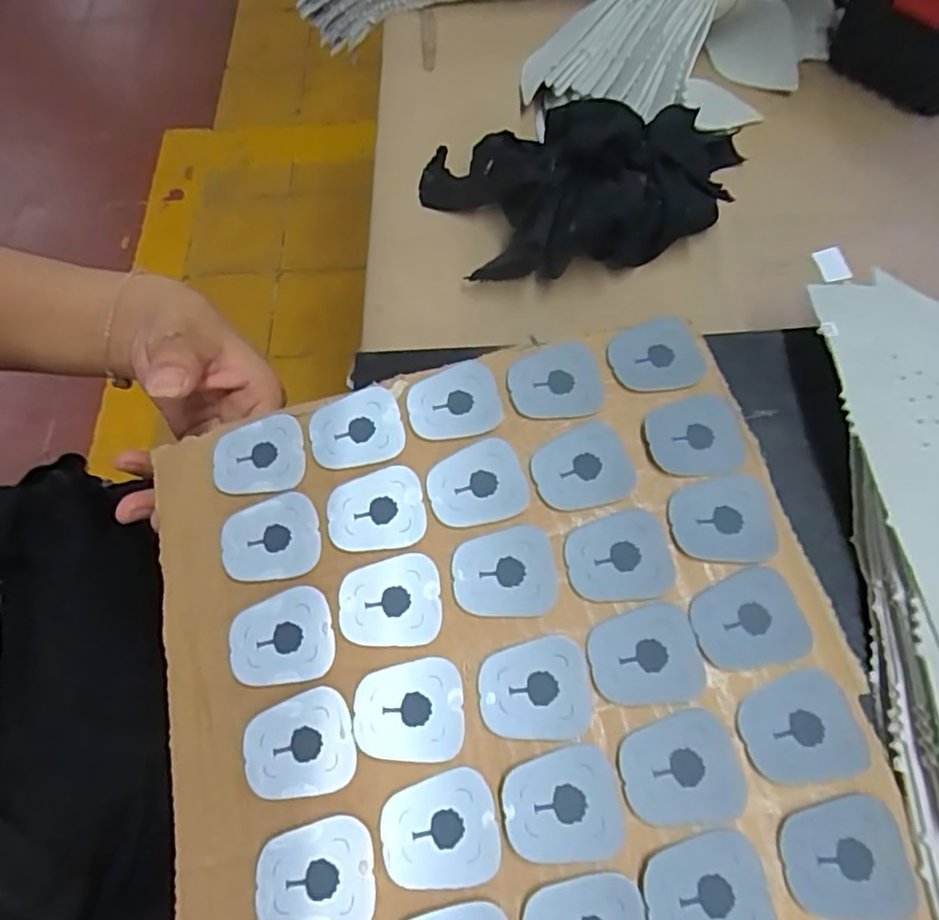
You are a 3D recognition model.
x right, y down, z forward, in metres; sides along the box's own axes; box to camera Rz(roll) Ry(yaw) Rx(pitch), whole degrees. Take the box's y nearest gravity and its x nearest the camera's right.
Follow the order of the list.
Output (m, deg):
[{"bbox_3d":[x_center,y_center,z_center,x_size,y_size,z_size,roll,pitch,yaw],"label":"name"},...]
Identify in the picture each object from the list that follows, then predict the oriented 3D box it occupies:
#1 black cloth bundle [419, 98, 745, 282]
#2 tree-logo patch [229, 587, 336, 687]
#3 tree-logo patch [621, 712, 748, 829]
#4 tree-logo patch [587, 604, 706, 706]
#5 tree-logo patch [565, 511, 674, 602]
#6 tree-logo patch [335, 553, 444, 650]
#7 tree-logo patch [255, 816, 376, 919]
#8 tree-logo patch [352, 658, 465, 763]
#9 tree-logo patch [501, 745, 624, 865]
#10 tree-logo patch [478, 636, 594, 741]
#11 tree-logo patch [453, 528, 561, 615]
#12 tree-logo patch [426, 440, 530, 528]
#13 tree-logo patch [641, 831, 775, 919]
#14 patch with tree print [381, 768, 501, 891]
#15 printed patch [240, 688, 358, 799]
[{"bbox_3d":[0.055,-0.139,0.305,0.167,0.057,0.095,1,69,5],"label":"black cloth bundle"},{"bbox_3d":[-0.071,0.067,0.234,0.038,0.004,0.032,-14,69,-3],"label":"tree-logo patch"},{"bbox_3d":[0.072,0.104,0.208,0.039,0.004,0.032,-13,69,-1],"label":"tree-logo patch"},{"bbox_3d":[0.063,0.071,0.223,0.038,0.004,0.031,-12,71,-1],"label":"tree-logo patch"},{"bbox_3d":[0.056,0.036,0.235,0.038,0.004,0.032,-7,69,1],"label":"tree-logo patch"},{"bbox_3d":[-0.030,0.053,0.235,0.038,0.004,0.032,-6,69,2],"label":"tree-logo patch"},{"bbox_3d":[-0.051,0.138,0.204,0.038,0.004,0.033,-7,69,1],"label":"tree-logo patch"},{"bbox_3d":[-0.022,0.089,0.220,0.038,0.004,0.033,-3,69,3],"label":"tree-logo patch"},{"bbox_3d":[0.031,0.115,0.206,0.038,0.004,0.032,-9,69,0],"label":"tree-logo patch"},{"bbox_3d":[0.023,0.081,0.219,0.039,0.004,0.032,-6,69,2],"label":"tree-logo patch"},{"bbox_3d":[0.013,0.043,0.235,0.039,0.004,0.032,-9,69,0],"label":"tree-logo patch"},{"bbox_3d":[0.003,0.010,0.248,0.038,0.004,0.032,-20,70,-3],"label":"tree-logo patch"},{"bbox_3d":[0.075,0.137,0.193,0.038,0.004,0.033,-7,69,1],"label":"tree-logo patch"},{"bbox_3d":[-0.010,0.123,0.207,0.038,0.004,0.033,-8,69,1],"label":"patch with tree print"},{"bbox_3d":[-0.060,0.101,0.219,0.038,0.004,0.033,-16,69,-2],"label":"printed patch"}]

